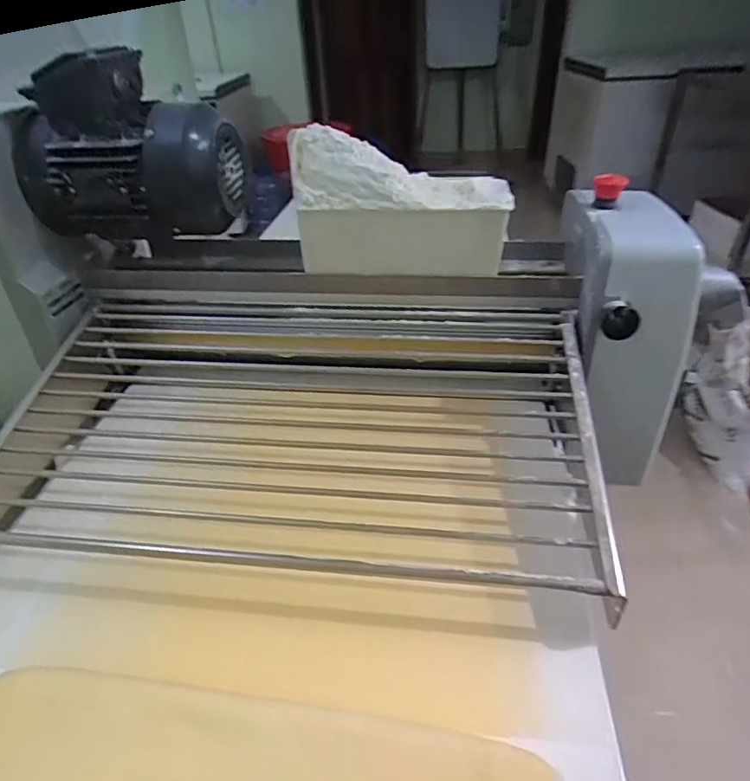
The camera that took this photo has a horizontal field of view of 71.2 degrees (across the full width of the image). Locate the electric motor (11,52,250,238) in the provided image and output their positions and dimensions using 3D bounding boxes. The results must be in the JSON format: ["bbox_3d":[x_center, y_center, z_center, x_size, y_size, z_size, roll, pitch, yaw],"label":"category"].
[{"bbox_3d":[-0.301,-0.303,0.650,0.240,0.191,0.138,7,36,13],"label":"electric motor"}]

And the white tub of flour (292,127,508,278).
[{"bbox_3d":[0.033,-0.232,0.651,0.262,0.153,0.127,-2,35,2],"label":"white tub of flour"}]

